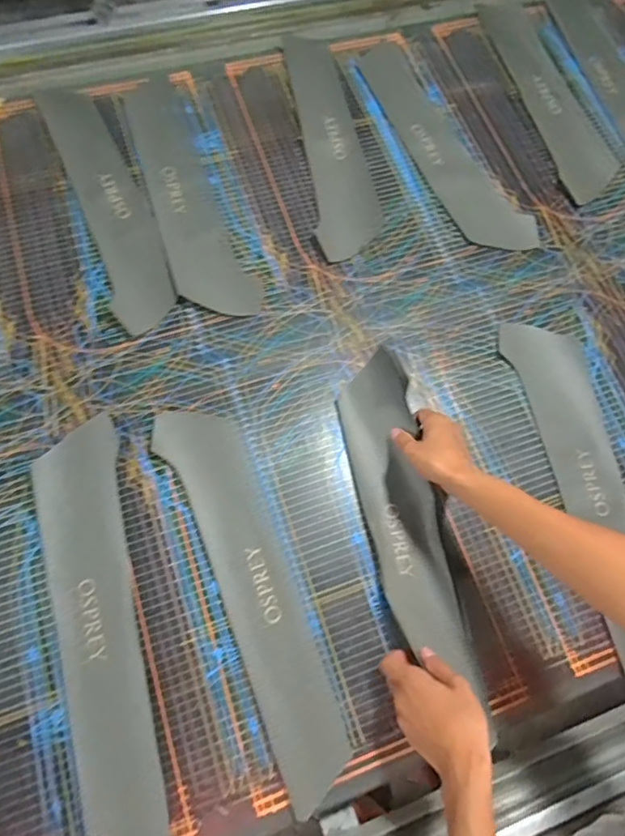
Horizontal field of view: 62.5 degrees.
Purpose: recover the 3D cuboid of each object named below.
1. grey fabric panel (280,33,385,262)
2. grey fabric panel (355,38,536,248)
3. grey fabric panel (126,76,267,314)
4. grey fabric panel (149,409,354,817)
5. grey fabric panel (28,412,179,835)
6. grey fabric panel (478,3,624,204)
[{"bbox_3d":[0.032,-0.446,0.817,0.105,0.018,0.427,-8,70,-3],"label":"grey fabric panel"},{"bbox_3d":[0.199,-0.445,0.844,0.109,0.035,0.438,-27,73,-10],"label":"grey fabric panel"},{"bbox_3d":[-0.197,-0.342,0.780,0.109,0.014,0.449,-21,72,-8],"label":"grey fabric panel"},{"bbox_3d":[-0.066,0.187,0.592,0.099,0.048,0.459,-23,74,-10],"label":"grey fabric panel"},{"bbox_3d":[-0.247,0.223,0.575,0.110,0.033,0.442,-14,71,-5],"label":"grey fabric panel"},{"bbox_3d":[0.410,-0.557,0.879,0.114,0.026,0.421,-13,72,-8],"label":"grey fabric panel"}]

